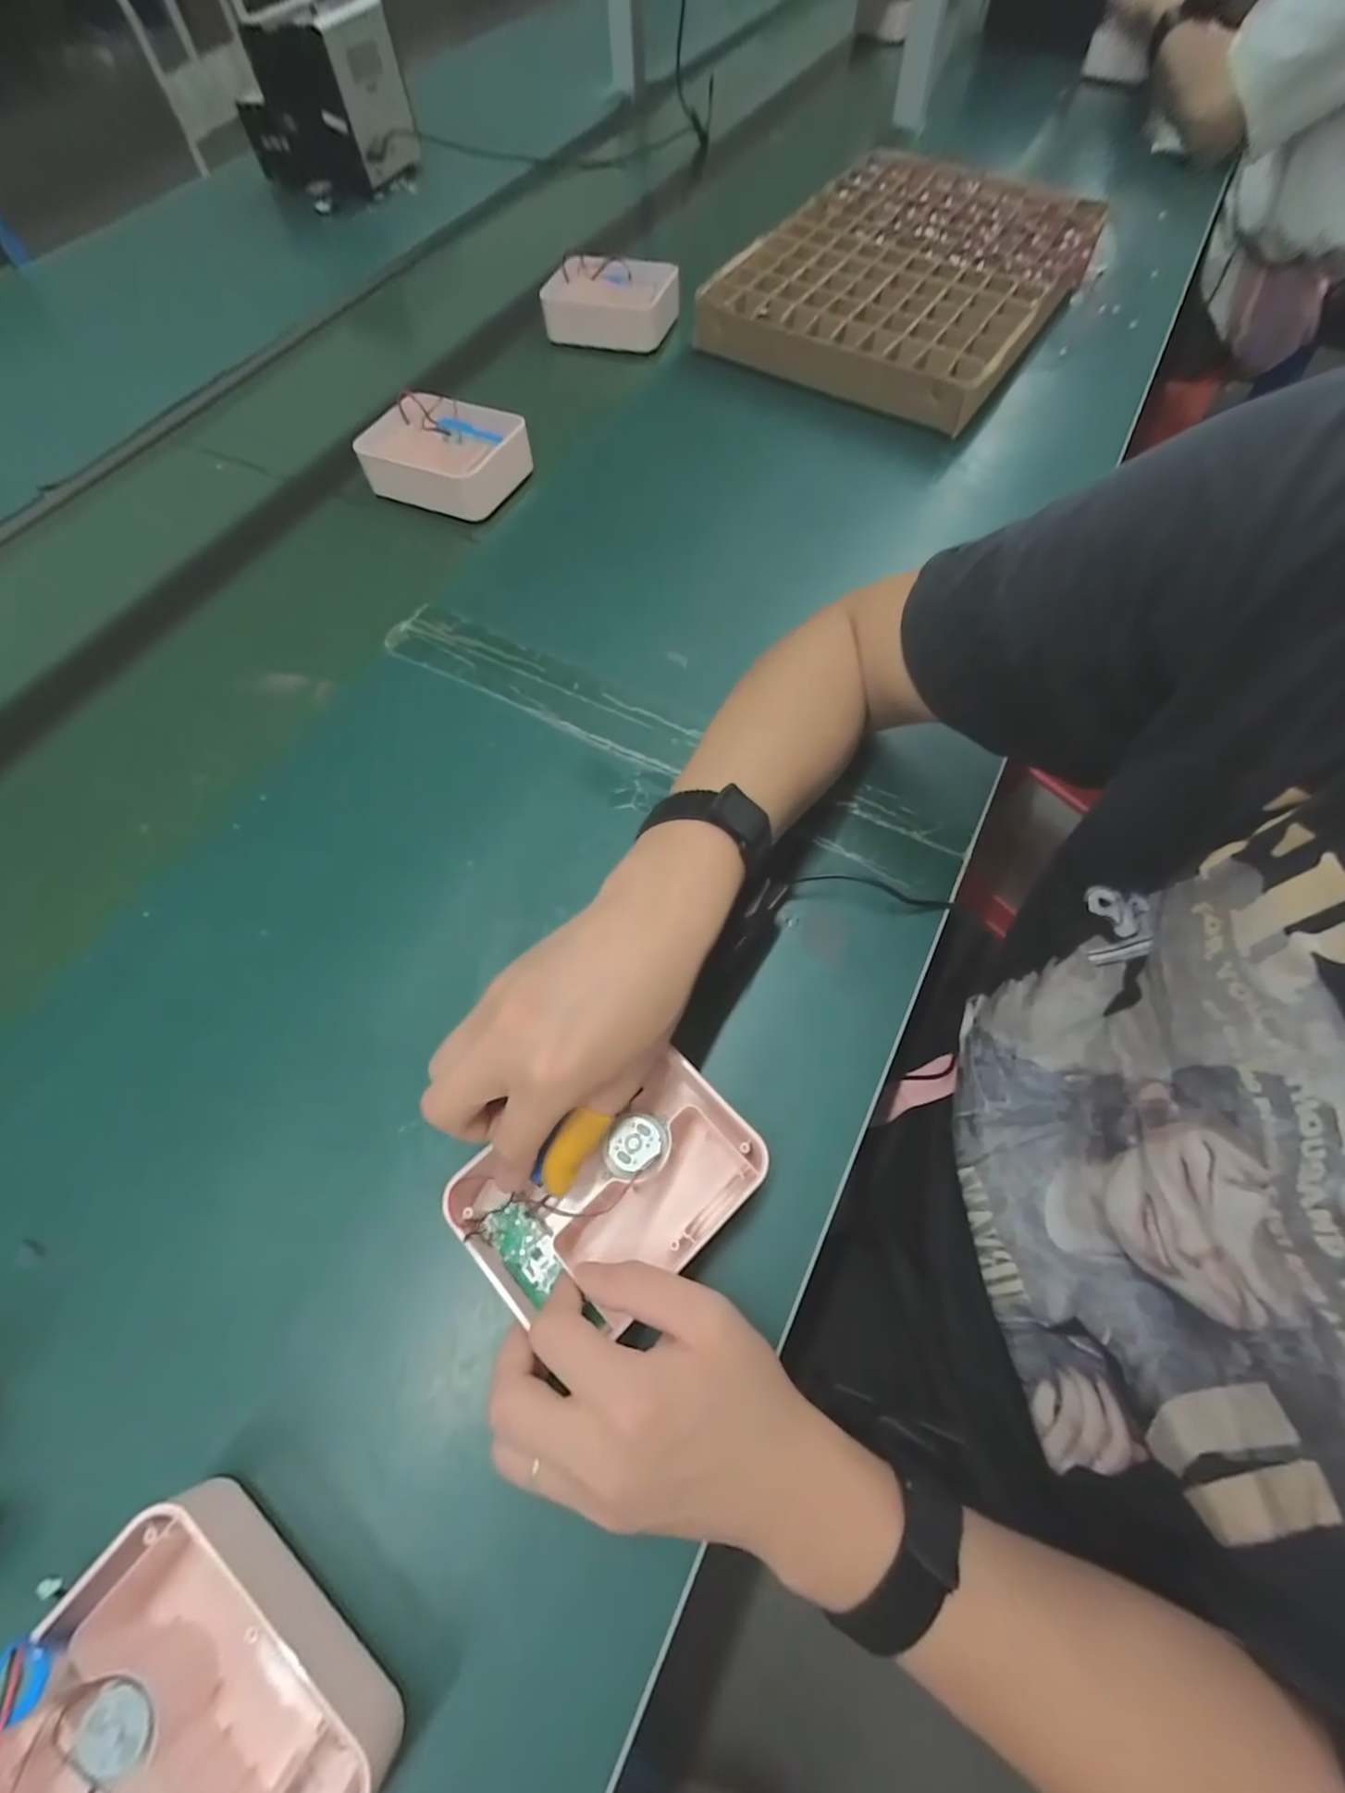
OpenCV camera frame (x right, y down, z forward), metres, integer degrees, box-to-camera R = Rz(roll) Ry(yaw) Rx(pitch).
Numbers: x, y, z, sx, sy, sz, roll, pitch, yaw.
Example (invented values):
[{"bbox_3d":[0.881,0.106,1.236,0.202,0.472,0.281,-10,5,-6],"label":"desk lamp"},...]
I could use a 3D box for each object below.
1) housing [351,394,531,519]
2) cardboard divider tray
[{"bbox_3d":[-0.202,-0.393,0.620,0.131,0.046,0.083,22,64,9],"label":"housing"},{"bbox_3d":[0.254,-0.663,0.752,0.300,0.056,0.437,28,64,13],"label":"cardboard divider tray"}]

